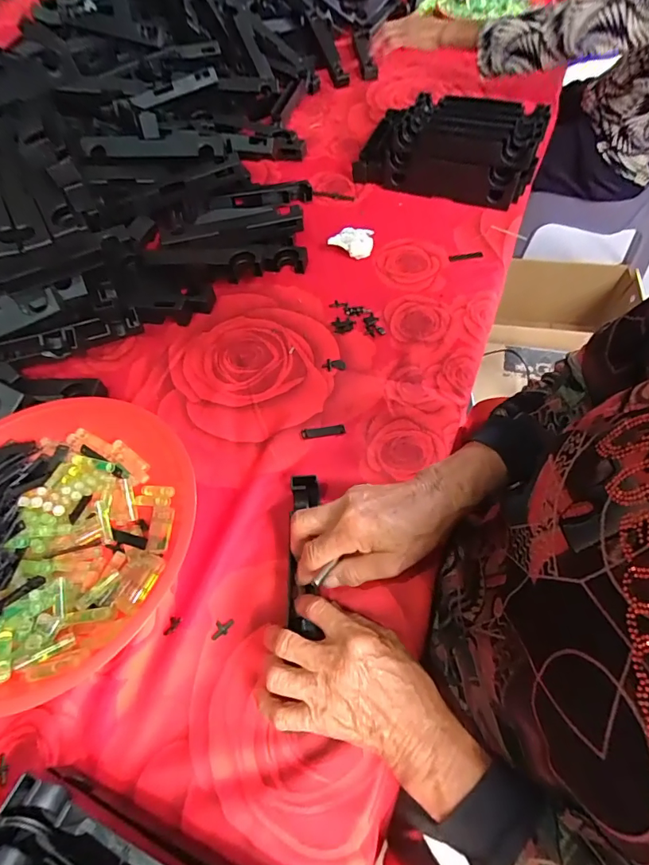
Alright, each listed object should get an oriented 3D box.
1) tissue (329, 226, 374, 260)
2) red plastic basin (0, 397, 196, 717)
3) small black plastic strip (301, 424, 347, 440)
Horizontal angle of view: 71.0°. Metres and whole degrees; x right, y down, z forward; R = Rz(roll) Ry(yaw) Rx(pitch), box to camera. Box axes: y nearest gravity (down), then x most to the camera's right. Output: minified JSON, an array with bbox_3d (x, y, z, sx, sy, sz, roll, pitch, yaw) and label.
[{"bbox_3d":[0.037,-0.263,0.632,0.061,0.028,0.034,-1,57,2],"label":"tissue"},{"bbox_3d":[-0.232,0.091,0.387,0.215,0.075,0.238,14,59,11],"label":"red plastic basin"},{"bbox_3d":[-0.001,-0.001,0.471,0.046,0.010,0.011,-13,58,-6],"label":"small black plastic strip"}]

